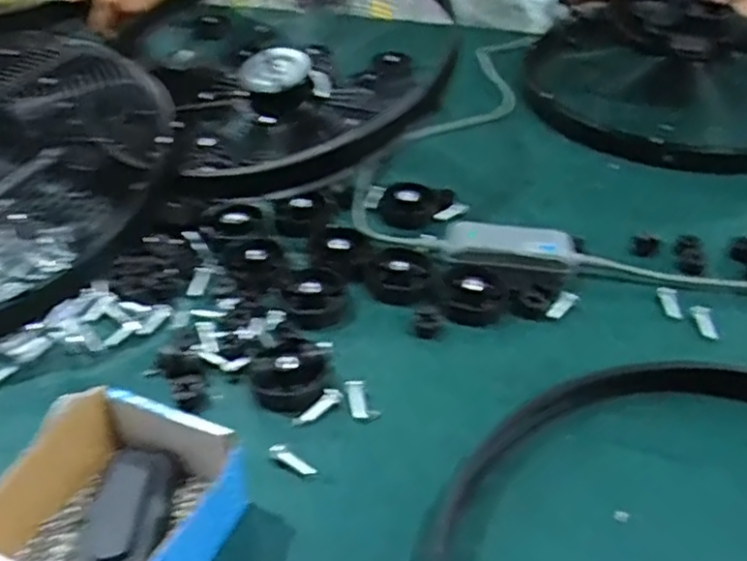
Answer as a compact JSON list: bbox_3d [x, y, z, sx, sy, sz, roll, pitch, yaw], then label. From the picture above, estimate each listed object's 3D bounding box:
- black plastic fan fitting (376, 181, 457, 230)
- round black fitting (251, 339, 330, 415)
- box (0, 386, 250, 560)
[{"bbox_3d":[0.051,-0.086,0.789,0.087,0.034,0.045,0,39,-2],"label":"black plastic fan fitting"},{"bbox_3d":[-0.068,0.078,0.567,0.060,0.025,0.057,1,39,-1],"label":"round black fitting"},{"bbox_3d":[-0.162,0.154,0.435,0.118,0.082,0.135,15,40,18],"label":"box"}]

